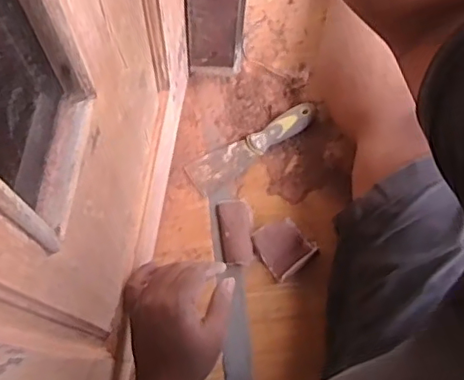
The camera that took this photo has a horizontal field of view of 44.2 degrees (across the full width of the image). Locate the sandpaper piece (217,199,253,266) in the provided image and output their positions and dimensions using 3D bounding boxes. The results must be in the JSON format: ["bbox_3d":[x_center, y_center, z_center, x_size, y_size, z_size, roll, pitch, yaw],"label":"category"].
[{"bbox_3d":[0.006,0.051,0.719,0.041,0.007,0.082,-5,72,-4],"label":"sandpaper piece"}]

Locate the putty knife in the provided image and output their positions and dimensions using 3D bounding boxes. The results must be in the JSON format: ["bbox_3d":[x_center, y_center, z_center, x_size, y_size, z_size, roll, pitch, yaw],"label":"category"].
[{"bbox_3d":[0.031,-0.056,0.751,0.187,0.018,0.048,-31,76,-11],"label":"putty knife"}]

